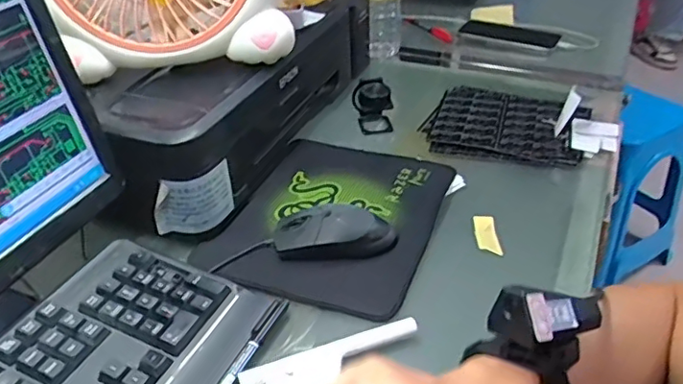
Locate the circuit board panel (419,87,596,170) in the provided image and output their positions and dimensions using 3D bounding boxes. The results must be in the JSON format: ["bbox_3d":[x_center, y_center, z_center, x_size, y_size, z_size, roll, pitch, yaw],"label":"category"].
[{"bbox_3d":[0.215,-0.094,0.763,0.189,0.014,0.187,11,37,18],"label":"circuit board panel"}]

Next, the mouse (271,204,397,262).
[{"bbox_3d":[-0.007,0.037,0.555,0.113,0.032,0.053,-3,35,-2],"label":"mouse"}]

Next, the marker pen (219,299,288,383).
[{"bbox_3d":[-0.078,0.132,0.457,0.013,0.008,0.141,13,38,20],"label":"marker pen"}]

